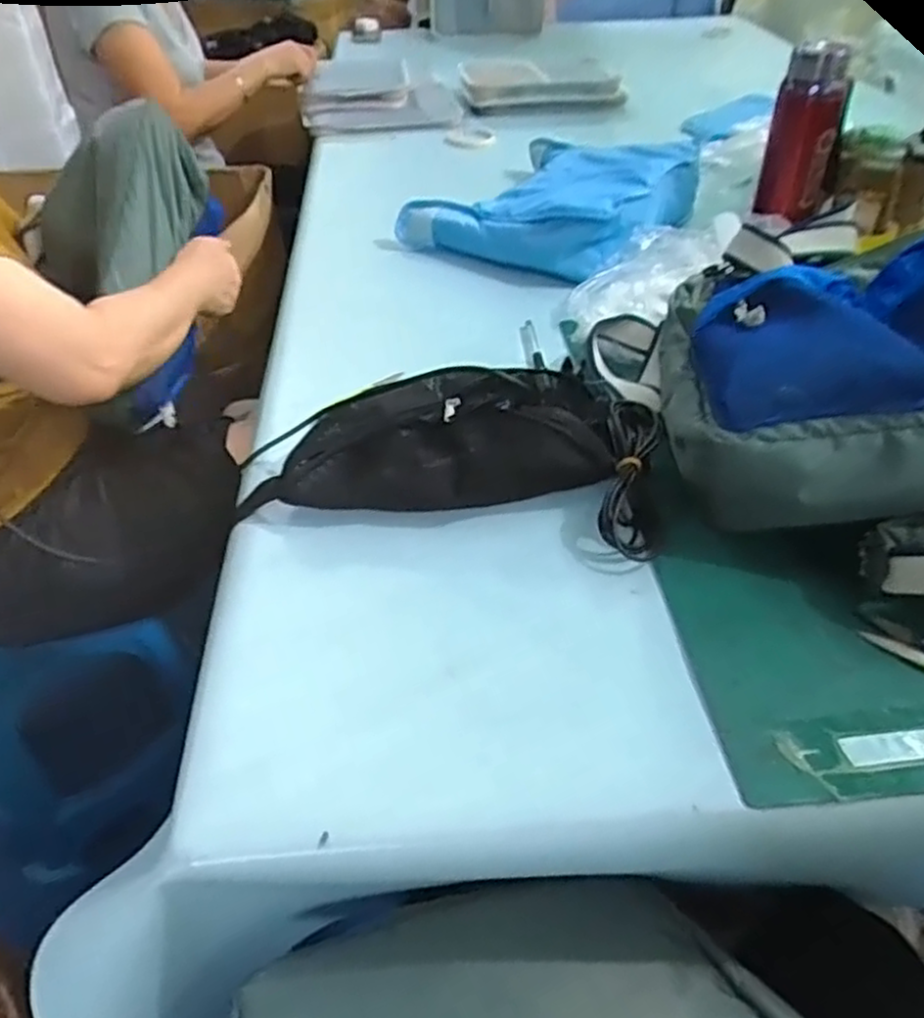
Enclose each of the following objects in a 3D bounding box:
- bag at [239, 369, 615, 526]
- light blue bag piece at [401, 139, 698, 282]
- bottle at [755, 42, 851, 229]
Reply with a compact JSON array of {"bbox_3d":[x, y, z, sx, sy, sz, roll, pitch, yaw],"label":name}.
[{"bbox_3d":[-0.025,-0.069,0.635,0.299,0.087,0.128,-2,42,-1],"label":"bag"},{"bbox_3d":[0.135,-0.428,1.017,0.305,0.098,0.336,29,50,28],"label":"light blue bag piece"},{"bbox_3d":[0.429,-0.464,0.921,0.085,0.187,0.076,10,43,12],"label":"bottle"}]

